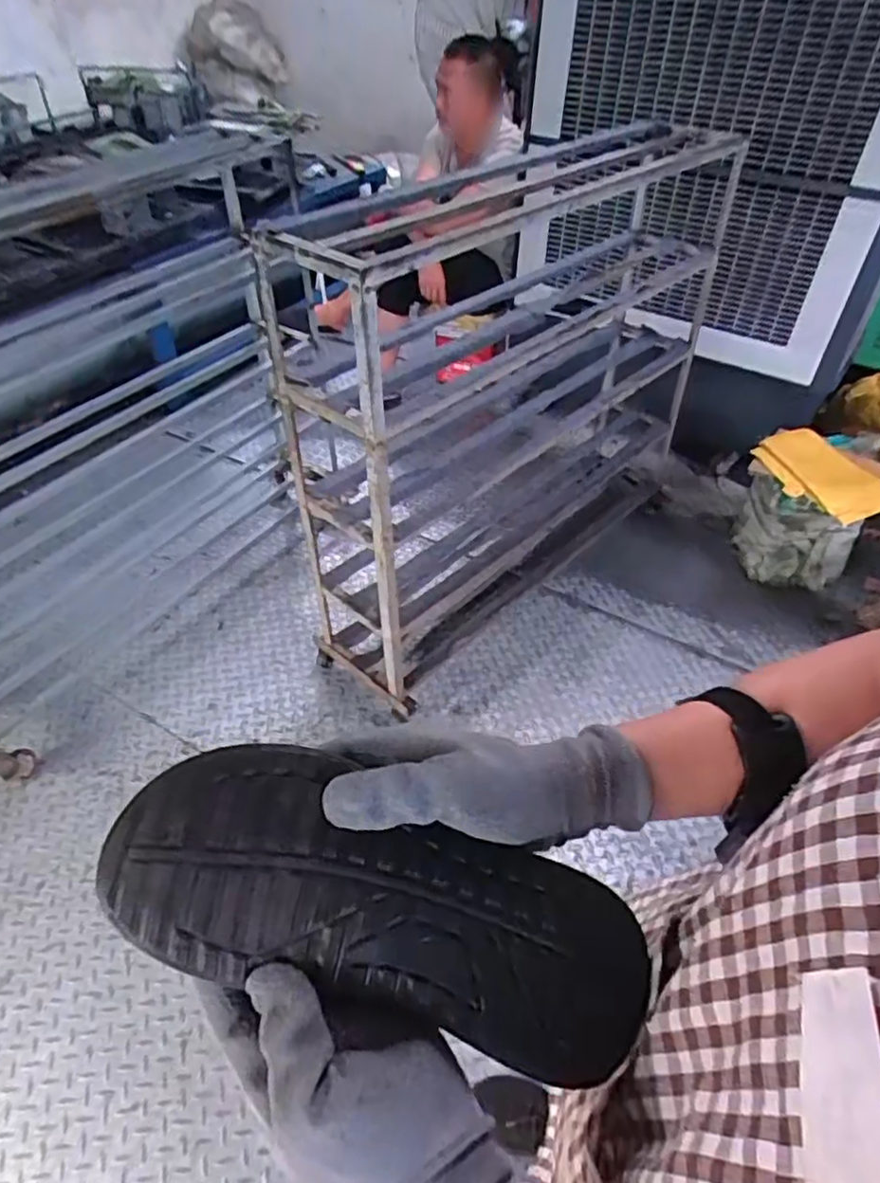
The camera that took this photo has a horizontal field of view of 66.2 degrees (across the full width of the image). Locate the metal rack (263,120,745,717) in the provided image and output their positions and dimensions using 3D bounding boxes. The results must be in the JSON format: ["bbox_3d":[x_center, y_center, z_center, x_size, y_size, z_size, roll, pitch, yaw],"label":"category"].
[{"bbox_3d":[0.235,-0.530,1.829,0.442,1.091,1.505,31,52,31],"label":"metal rack"}]

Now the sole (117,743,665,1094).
[{"bbox_3d":[-0.028,0.154,0.336,0.264,0.035,0.099,18,66,1],"label":"sole"}]

